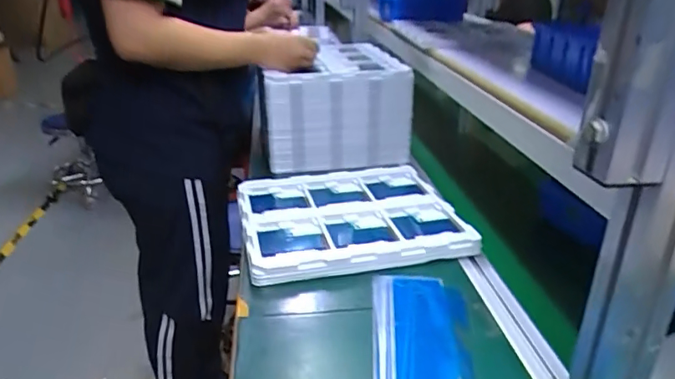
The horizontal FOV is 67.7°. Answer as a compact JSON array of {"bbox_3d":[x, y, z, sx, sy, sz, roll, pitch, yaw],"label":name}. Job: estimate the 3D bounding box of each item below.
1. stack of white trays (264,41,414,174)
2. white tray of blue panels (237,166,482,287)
[{"bbox_3d":[-0.005,-0.171,1.014,0.264,0.195,0.282,-1,25,-5],"label":"stack of white trays"},{"bbox_3d":[0.013,0.042,0.794,0.328,0.031,0.283,-3,25,-10],"label":"white tray of blue panels"}]

